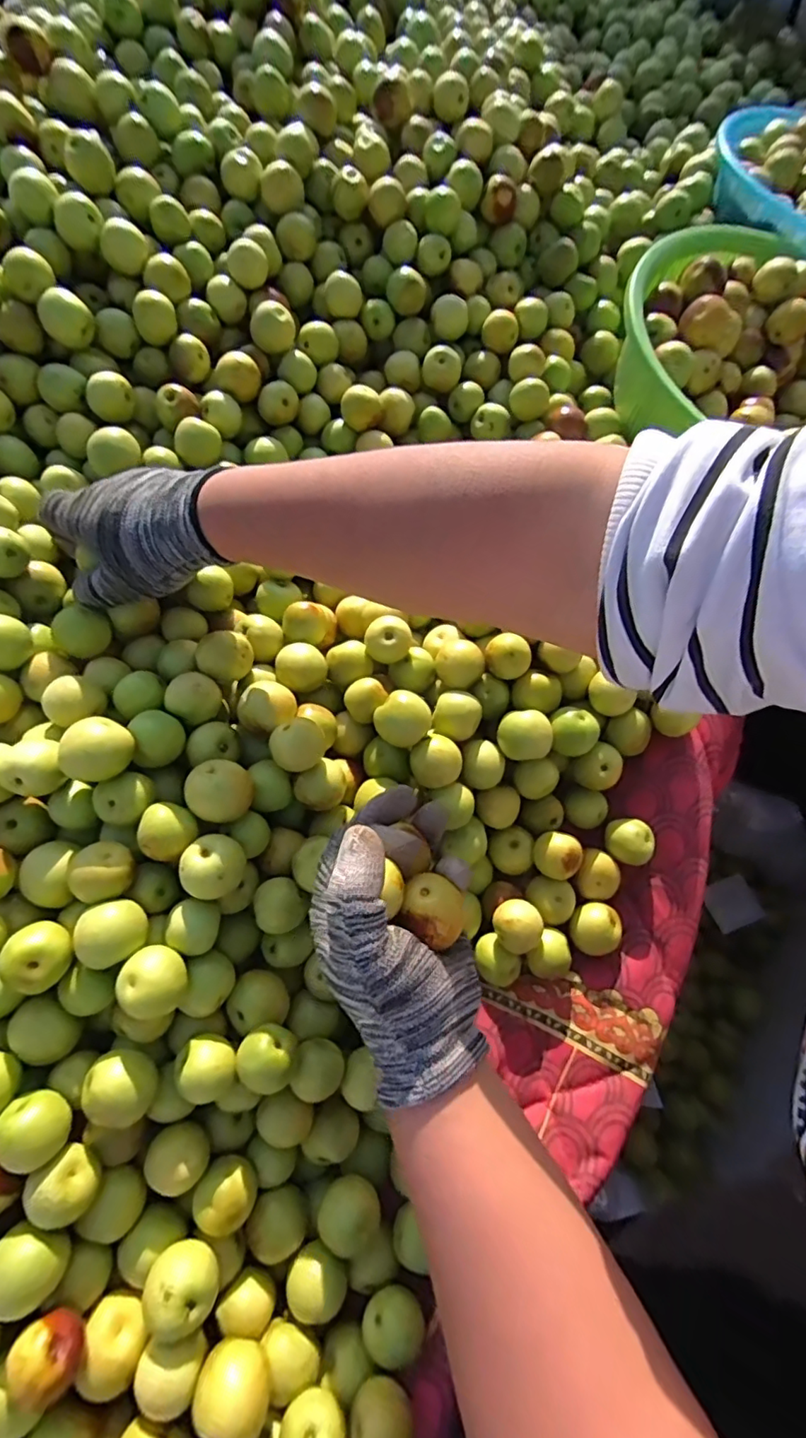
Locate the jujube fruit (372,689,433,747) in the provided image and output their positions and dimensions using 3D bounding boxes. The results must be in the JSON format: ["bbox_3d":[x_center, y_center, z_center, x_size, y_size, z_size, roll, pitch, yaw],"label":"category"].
[{"bbox_3d":[0.001,0.002,0.370,0.032,0.033,0.033,0,67,1],"label":"jujube fruit"}]

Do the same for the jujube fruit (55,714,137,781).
[{"bbox_3d":[-0.168,0.019,0.313,0.029,0.037,0.036,26,69,11],"label":"jujube fruit"}]

